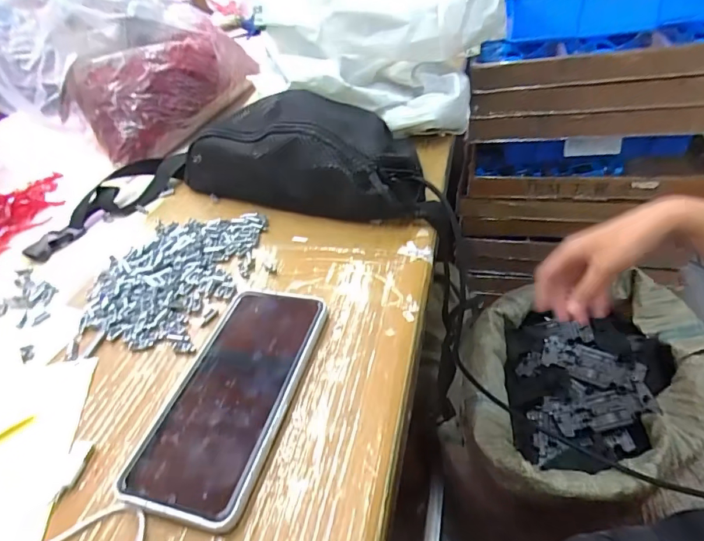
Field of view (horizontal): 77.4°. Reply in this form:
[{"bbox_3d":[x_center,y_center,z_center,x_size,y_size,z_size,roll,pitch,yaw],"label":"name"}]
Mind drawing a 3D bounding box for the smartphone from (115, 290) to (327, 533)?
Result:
[{"bbox_3d":[-0.077,0.077,0.294,0.077,0.015,0.165,6,44,19],"label":"smartphone"}]

